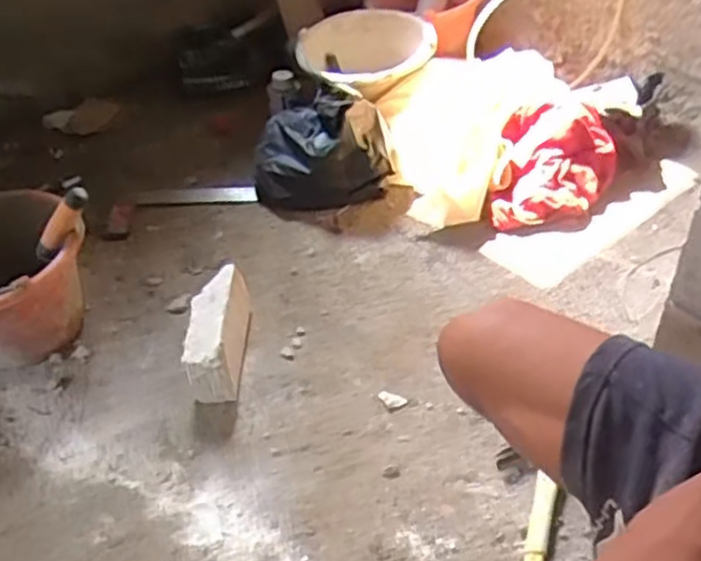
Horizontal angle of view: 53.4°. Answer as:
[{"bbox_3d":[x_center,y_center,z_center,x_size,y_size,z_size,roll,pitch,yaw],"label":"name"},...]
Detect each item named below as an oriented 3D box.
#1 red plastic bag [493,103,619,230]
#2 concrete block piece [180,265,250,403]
[{"bbox_3d":[0.326,-0.178,1.113,0.181,0.116,0.210,8,45,16],"label":"red plastic bag"},{"bbox_3d":[-0.178,0.071,0.939,0.064,0.085,0.185,-4,43,4],"label":"concrete block piece"}]

